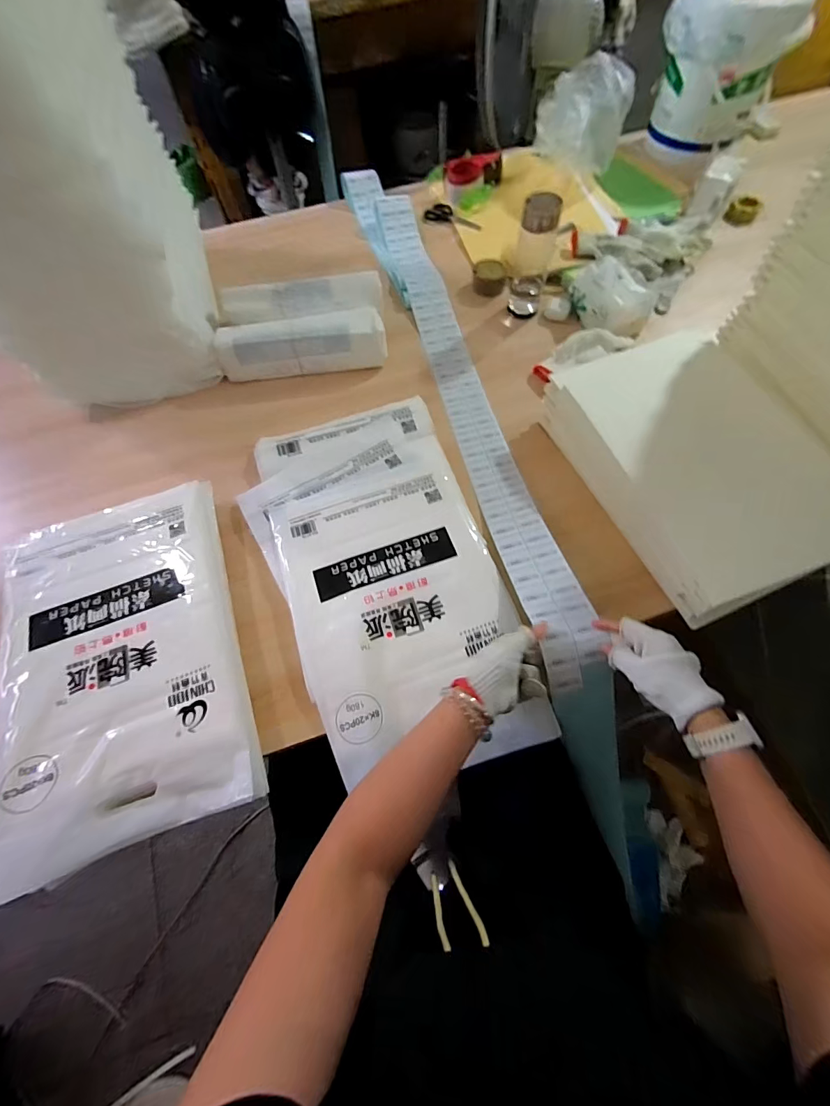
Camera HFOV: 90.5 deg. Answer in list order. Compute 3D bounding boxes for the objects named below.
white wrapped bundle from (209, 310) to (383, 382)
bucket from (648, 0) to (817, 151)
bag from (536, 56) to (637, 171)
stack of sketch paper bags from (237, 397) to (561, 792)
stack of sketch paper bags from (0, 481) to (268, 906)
[{"bbox_3d":[-0.208,-0.385,0.758,0.302,0.074,0.073,-6,66,0],"label":"white wrapped bundle"},{"bbox_3d":[0.689,-1.105,0.945,0.276,0.232,0.217,21,68,12],"label":"bucket"},{"bbox_3d":[0.366,-0.990,0.931,0.118,0.165,0.217,-18,66,-5],"label":"bag"},{"bbox_3d":[-0.045,0.021,0.606,0.314,0.038,0.568,-21,67,-6],"label":"stack of sketch paper bags"},{"bbox_3d":[-0.386,0.131,0.544,0.292,0.036,0.451,-19,66,-5],"label":"stack of sketch paper bags"}]

